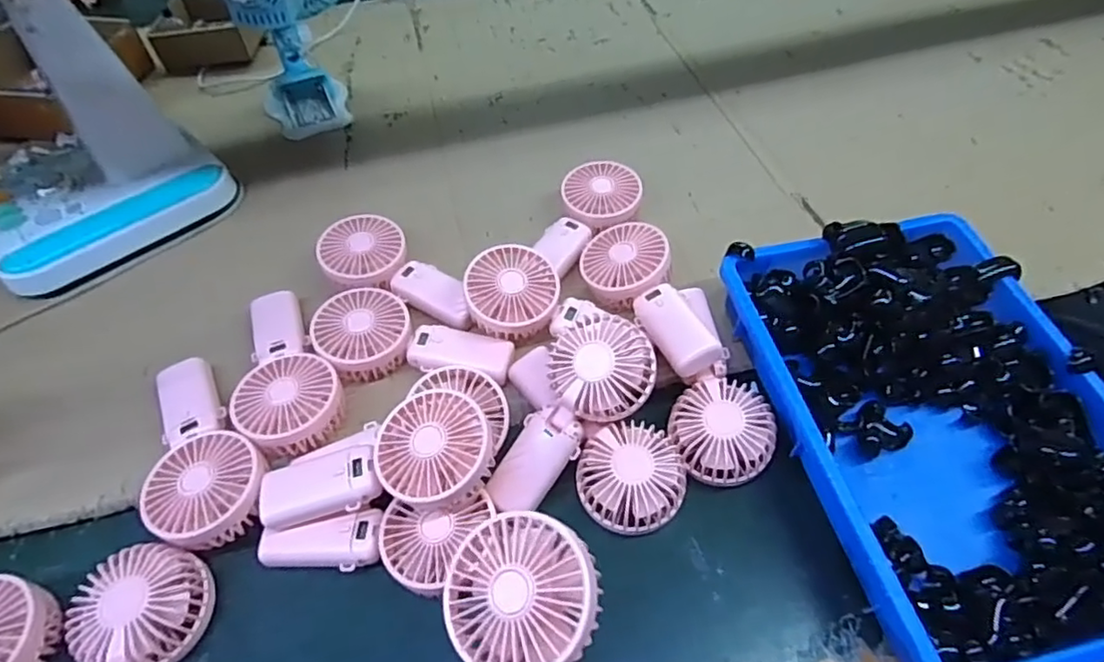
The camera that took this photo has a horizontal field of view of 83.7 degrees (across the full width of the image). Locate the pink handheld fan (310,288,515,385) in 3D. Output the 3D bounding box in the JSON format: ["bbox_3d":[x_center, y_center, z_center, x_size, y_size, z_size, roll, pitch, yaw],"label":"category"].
[{"bbox_3d":[-0.131,0.004,0.586,0.186,0.044,0.087,1,54,2],"label":"pink handheld fan"}]

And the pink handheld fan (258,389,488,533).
[{"bbox_3d":[-0.136,0.097,0.472,0.181,0.047,0.088,-5,52,-3],"label":"pink handheld fan"}]

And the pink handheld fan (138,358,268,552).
[{"bbox_3d":[-0.306,0.100,0.526,0.089,0.042,0.182,-32,59,-20],"label":"pink handheld fan"}]

